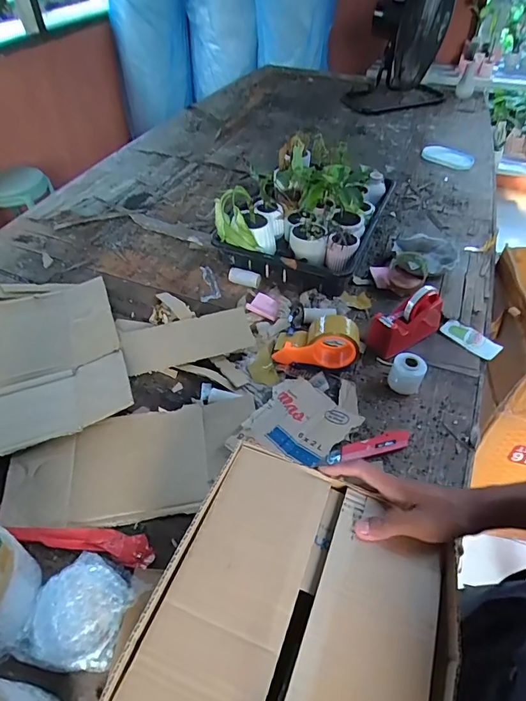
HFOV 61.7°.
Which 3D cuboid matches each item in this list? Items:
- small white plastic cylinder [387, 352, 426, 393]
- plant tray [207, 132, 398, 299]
[{"bbox_3d":[0.261,0.047,0.803,0.059,0.070,0.058,22,50,18],"label":"small white plastic cylinder"},{"bbox_3d":[0.124,-0.361,1.099,0.301,0.179,0.469,19,49,16],"label":"plant tray"}]

